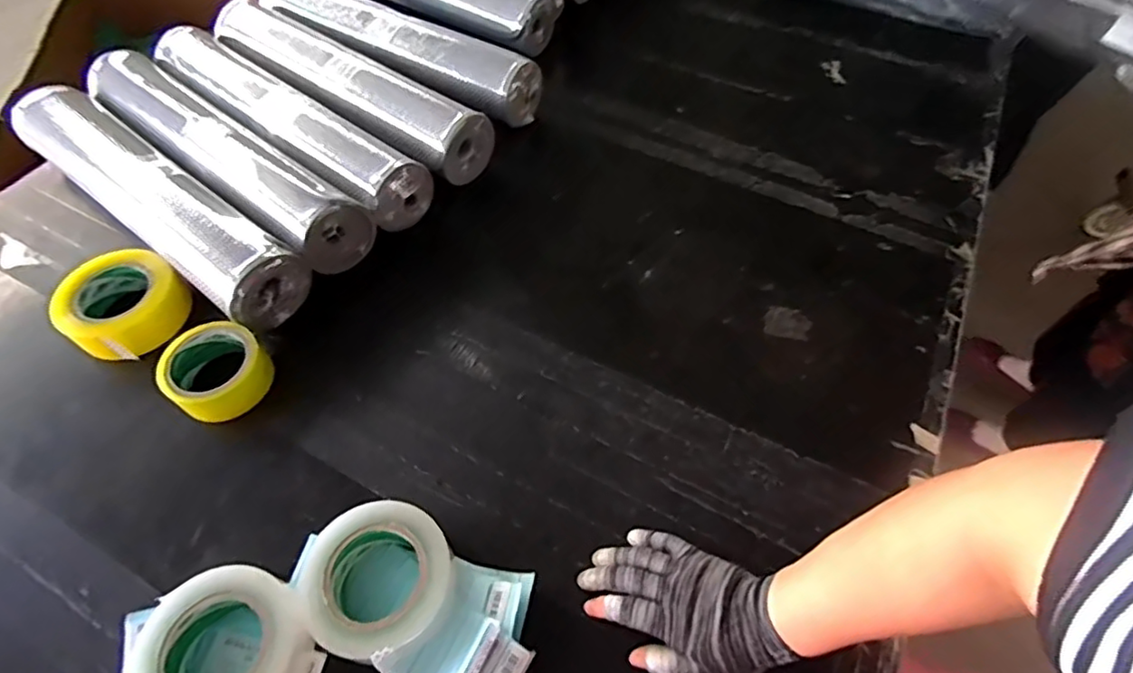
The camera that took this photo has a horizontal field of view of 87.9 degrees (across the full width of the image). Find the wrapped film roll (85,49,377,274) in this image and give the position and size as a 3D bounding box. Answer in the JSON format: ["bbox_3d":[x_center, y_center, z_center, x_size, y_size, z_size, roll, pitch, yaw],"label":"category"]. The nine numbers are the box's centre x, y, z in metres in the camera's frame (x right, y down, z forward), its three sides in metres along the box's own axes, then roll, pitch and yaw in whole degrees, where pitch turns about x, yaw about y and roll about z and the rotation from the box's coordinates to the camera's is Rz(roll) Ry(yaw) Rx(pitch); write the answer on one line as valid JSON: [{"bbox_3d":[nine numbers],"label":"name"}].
[{"bbox_3d":[-0.457,-0.239,0.774,0.485,0.079,0.100,33,62,20],"label":"wrapped film roll"}]

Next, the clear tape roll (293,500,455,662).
[{"bbox_3d":[-0.161,0.211,0.508,0.122,0.054,0.118,0,56,0],"label":"clear tape roll"}]

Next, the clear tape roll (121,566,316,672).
[{"bbox_3d":[-0.280,0.254,0.477,0.131,0.051,0.121,23,59,14],"label":"clear tape roll"}]

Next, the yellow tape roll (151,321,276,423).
[{"bbox_3d":[-0.370,0.038,0.628,0.094,0.057,0.095,0,56,0],"label":"yellow tape roll"}]

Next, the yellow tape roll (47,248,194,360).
[{"bbox_3d":[-0.495,-0.037,0.660,0.120,0.061,0.115,0,56,0],"label":"yellow tape roll"}]

